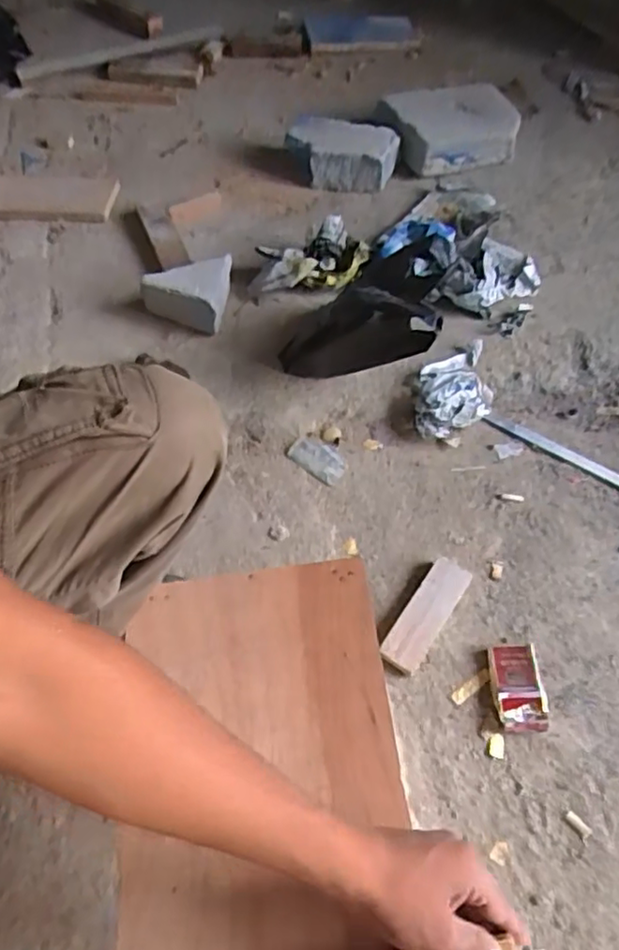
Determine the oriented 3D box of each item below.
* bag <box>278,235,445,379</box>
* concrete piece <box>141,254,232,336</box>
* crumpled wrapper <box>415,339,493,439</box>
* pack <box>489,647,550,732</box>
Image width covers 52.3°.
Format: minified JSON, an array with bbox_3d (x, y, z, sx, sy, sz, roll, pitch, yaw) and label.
[{"bbox_3d":[0.084,-0.229,0.914,0.263,0.103,0.156,-14,38,42],"label":"bag"},{"bbox_3d":[-0.186,-0.301,1.019,0.131,0.074,0.109,24,61,15],"label":"concrete piece"},{"bbox_3d":[0.220,-0.133,0.963,0.111,0.070,0.168,7,57,5],"label":"crumpled wrapper"},{"bbox_3d":[0.247,0.252,0.750,0.061,0.018,0.097,1,57,1],"label":"pack"}]

